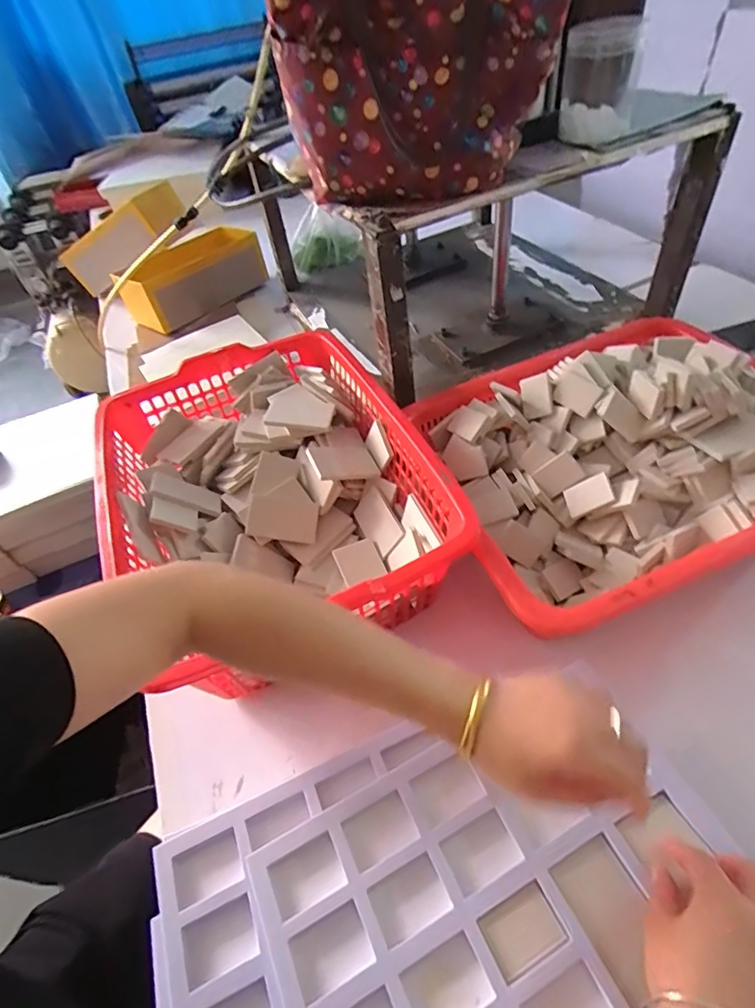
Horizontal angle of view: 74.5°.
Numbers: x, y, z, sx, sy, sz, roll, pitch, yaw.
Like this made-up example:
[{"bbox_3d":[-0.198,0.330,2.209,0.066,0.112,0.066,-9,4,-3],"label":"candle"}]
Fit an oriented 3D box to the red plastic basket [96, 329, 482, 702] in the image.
[{"bbox_3d":[-0.136,-0.018,0.639,0.362,0.152,0.481,-24,50,-11],"label":"red plastic basket"}]

